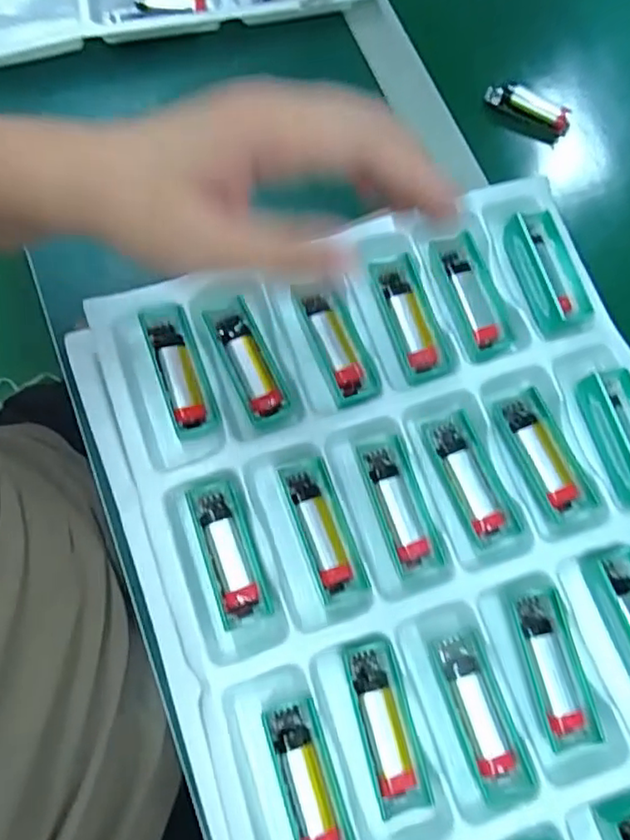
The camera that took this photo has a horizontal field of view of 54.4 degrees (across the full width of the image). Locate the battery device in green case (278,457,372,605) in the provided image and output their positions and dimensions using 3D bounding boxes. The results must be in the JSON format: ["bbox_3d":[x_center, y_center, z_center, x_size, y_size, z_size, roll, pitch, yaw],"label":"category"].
[{"bbox_3d":[0.005,0.062,0.349,0.027,0.013,0.078,-20,75,-7],"label":"battery device in green case"}]

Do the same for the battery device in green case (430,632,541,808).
[{"bbox_3d":[0.088,0.155,0.322,0.028,0.020,0.081,-17,75,-6],"label":"battery device in green case"}]

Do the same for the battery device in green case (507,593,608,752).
[{"bbox_3d":[0.130,0.134,0.332,0.025,0.020,0.077,-8,74,-4],"label":"battery device in green case"}]

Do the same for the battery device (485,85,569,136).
[{"bbox_3d":[0.171,-0.251,0.487,0.069,0.019,0.017,23,74,5],"label":"battery device"}]

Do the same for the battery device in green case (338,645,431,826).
[{"bbox_3d":[0.037,0.157,0.317,0.027,0.010,0.080,-14,75,-6],"label":"battery device in green case"}]

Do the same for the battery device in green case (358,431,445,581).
[{"bbox_3d":[0.049,0.050,0.356,0.028,0.012,0.078,-15,75,-6],"label":"battery device in green case"}]

